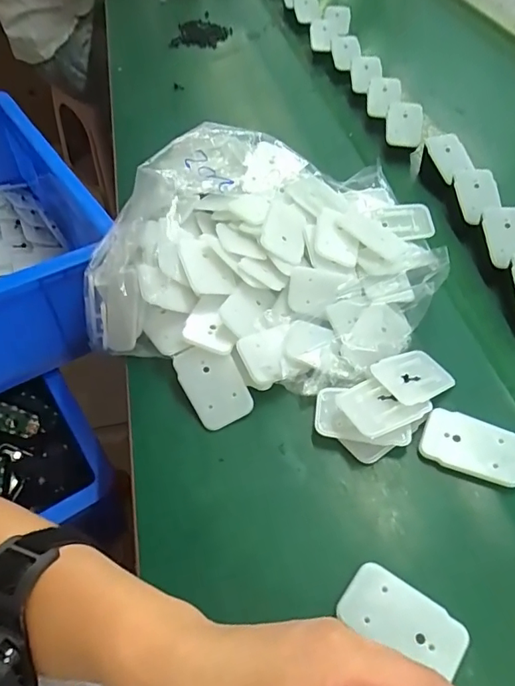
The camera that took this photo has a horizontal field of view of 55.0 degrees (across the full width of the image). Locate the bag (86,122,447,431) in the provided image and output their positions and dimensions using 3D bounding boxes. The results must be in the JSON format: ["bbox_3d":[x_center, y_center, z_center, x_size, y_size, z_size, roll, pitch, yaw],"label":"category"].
[{"bbox_3d":[0.015,-0.085,0.450,0.274,0.088,0.301,33,58,24],"label":"bag"}]

